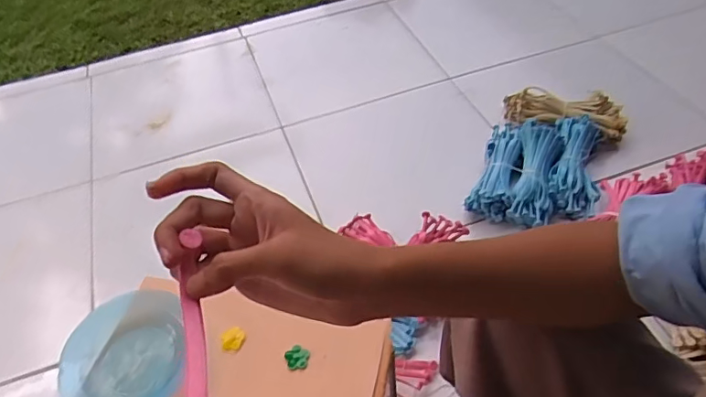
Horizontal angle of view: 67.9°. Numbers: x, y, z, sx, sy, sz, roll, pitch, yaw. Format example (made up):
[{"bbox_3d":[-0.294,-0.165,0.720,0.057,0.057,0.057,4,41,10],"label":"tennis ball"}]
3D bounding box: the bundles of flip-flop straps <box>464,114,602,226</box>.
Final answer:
[{"bbox_3d":[0.332,-0.061,0.926,0.204,0.058,0.261,15,52,18],"label":"bundles of flip-flop straps"}]

